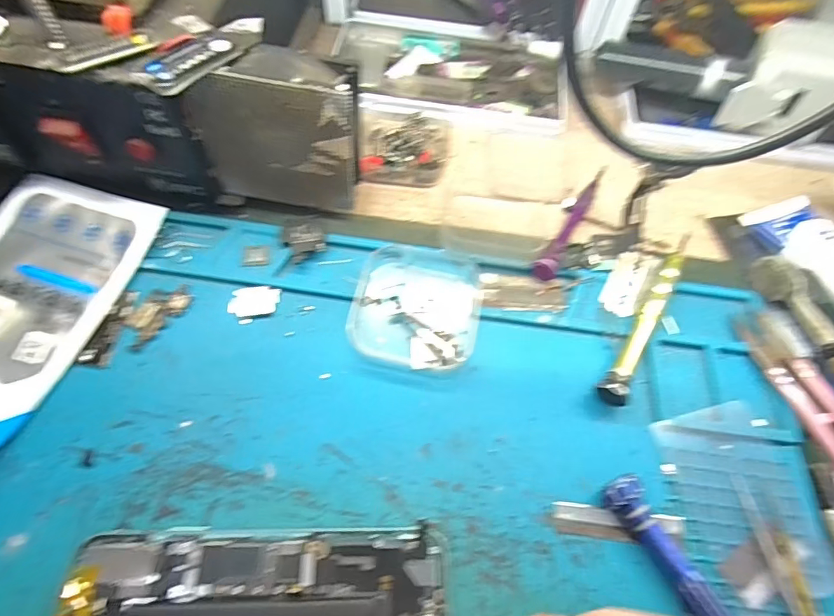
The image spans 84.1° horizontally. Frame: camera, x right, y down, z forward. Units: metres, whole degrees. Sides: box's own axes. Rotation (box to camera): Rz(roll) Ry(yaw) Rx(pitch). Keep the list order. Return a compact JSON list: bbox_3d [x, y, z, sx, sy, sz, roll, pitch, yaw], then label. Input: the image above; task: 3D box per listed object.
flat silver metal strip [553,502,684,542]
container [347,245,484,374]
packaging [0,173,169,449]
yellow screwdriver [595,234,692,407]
[{"bbox_3d":[0.091,0.097,0.206,0.059,0.004,0.013,7,62,1],"label":"flat silver metal strip"},{"bbox_3d":[0.002,-0.004,0.248,0.065,0.017,0.073,13,62,4],"label":"container"},{"bbox_3d":[-0.208,-0.001,0.223,0.093,0.029,0.163,16,62,5],"label":"packaging"},{"bbox_3d":[0.127,-0.001,0.253,0.013,0.014,0.122,30,65,12],"label":"yellow screwdriver"}]

